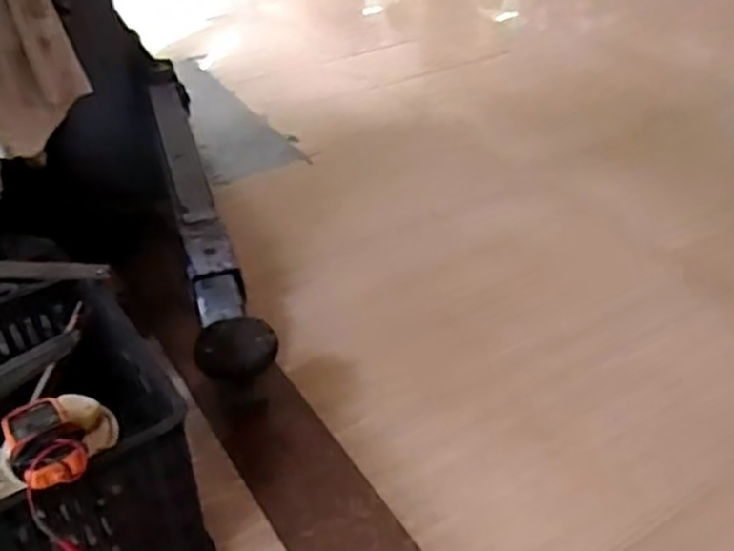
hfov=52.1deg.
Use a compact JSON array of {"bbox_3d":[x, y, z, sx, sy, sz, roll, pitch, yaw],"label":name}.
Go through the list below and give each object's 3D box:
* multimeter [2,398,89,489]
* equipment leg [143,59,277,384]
[{"bbox_3d":[-0.336,0.172,0.783,0.070,0.045,0.134,-23,26,-26],"label":"multimeter"},{"bbox_3d":[-0.351,-0.183,1.549,0.118,0.121,1.144,-10,38,-14],"label":"equipment leg"}]

